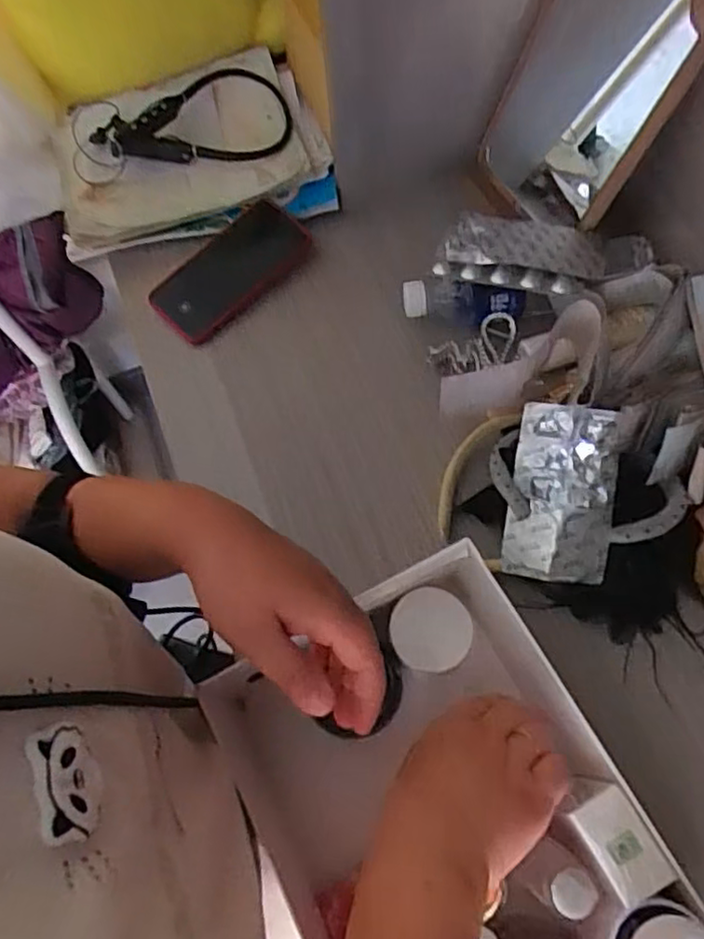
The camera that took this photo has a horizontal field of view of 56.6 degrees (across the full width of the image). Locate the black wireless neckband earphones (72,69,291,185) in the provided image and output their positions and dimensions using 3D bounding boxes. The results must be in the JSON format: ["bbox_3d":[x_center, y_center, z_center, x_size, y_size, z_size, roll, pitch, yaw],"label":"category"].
[{"bbox_3d":[-0.178,-0.365,0.689,0.229,0.042,0.115,-13,70,-7],"label":"black wireless neckband earphones"}]

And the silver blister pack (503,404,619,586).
[{"bbox_3d":[0.162,0.020,0.502,0.075,0.013,0.132,7,96,11],"label":"silver blister pack"}]

